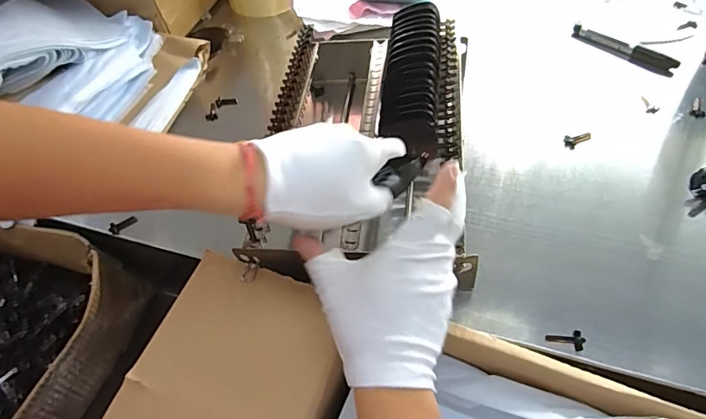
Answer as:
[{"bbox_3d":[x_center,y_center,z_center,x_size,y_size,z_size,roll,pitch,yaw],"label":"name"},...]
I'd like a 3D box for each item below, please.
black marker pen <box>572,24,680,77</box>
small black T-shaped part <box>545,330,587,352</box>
[{"bbox_3d":[0.347,-0.207,0.581,0.025,0.020,0.132,-39,58,-20],"label":"black marker pen"},{"bbox_3d":[0.176,0.108,0.372,0.030,0.004,0.016,-2,56,13],"label":"small black T-shaped part"}]

